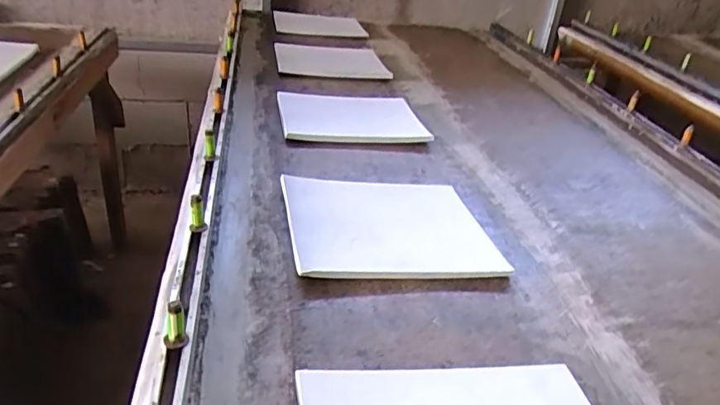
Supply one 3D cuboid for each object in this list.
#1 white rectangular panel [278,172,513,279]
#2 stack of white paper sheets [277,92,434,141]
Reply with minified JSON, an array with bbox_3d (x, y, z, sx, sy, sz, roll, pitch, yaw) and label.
[{"bbox_3d":[0.032,0.031,0.761,0.255,0.026,0.233,-1,30,-13],"label":"white rectangular panel"},{"bbox_3d":[-0.022,-0.166,1.091,0.270,0.019,0.224,-4,31,-17],"label":"stack of white paper sheets"}]

